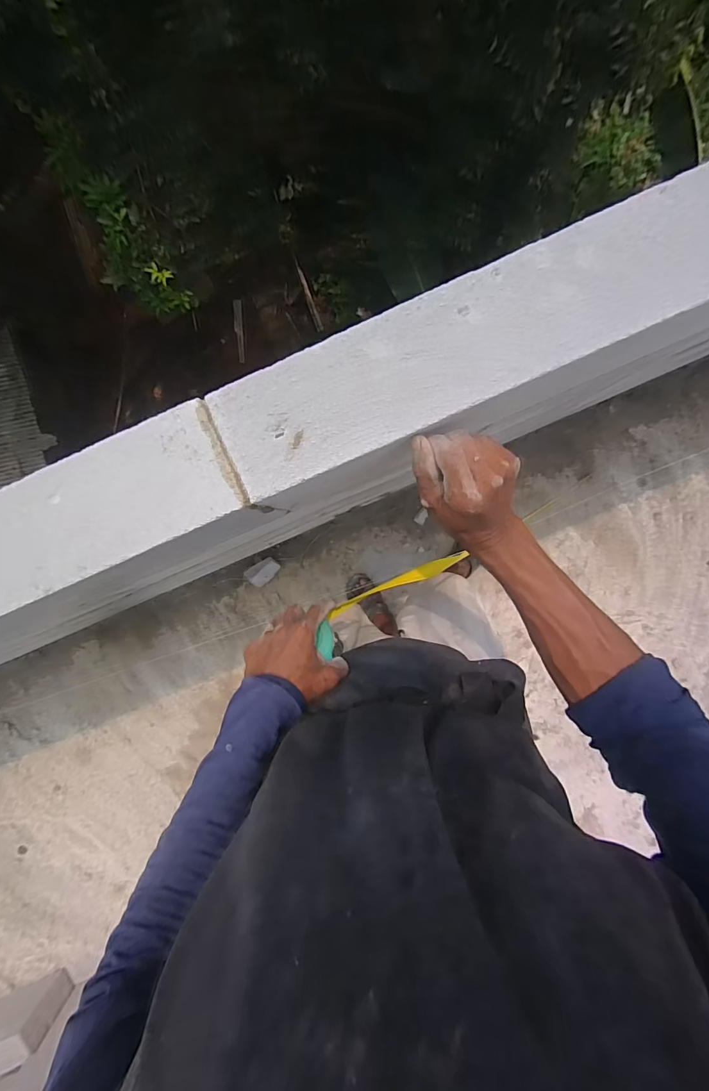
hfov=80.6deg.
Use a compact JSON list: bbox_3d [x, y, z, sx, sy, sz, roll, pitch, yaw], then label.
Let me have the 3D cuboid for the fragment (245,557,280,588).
[{"bbox_3d":[-0.304,0.089,1.376,0.117,0.059,0.073,-36,91,3],"label":"fragment"}]

